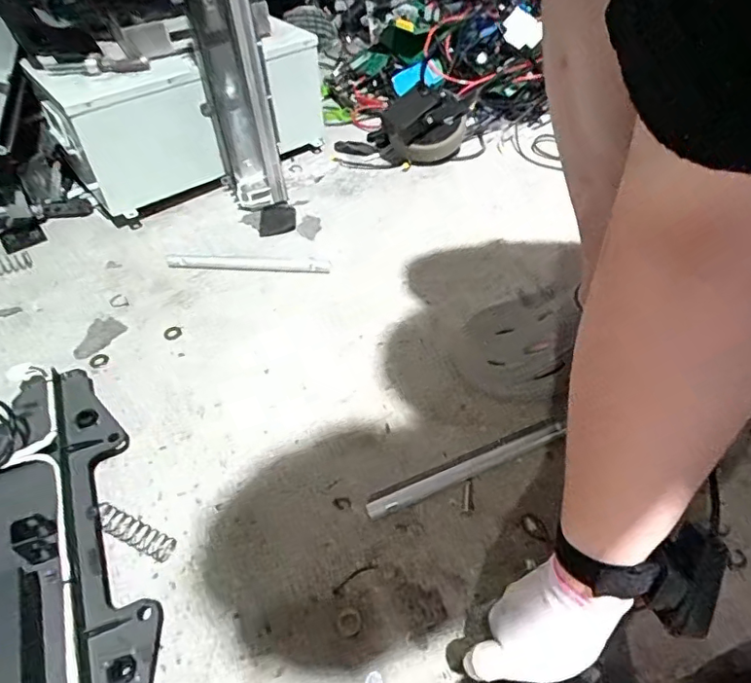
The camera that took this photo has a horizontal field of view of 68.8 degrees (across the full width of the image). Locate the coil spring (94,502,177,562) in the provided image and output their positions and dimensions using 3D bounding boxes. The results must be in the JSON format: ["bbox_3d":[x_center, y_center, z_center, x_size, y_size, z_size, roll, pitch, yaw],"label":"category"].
[{"bbox_3d":[-0.250,0.195,0.566,0.090,0.020,0.025,19,51,16],"label":"coil spring"}]

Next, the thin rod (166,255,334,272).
[{"bbox_3d":[-0.199,-0.119,0.851,0.255,0.007,0.024,3,48,3],"label":"thin rod"}]

